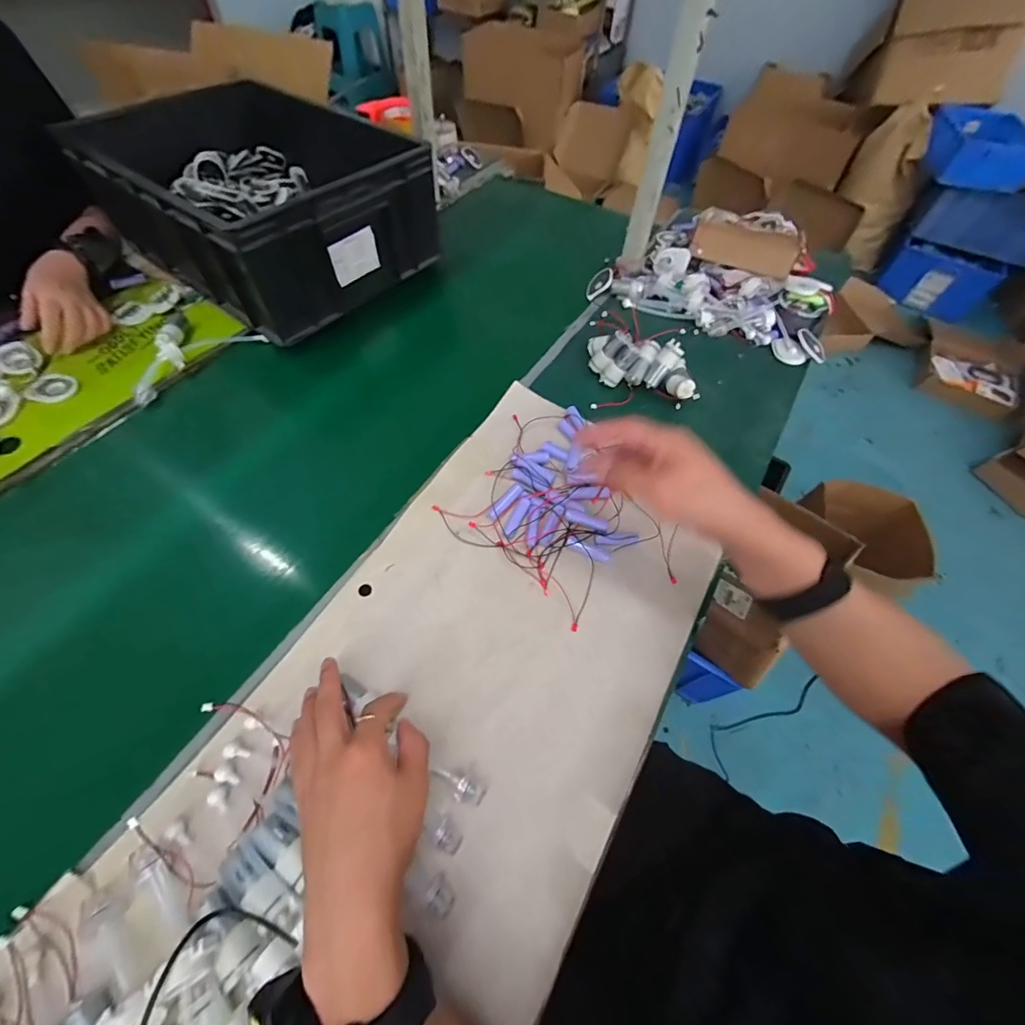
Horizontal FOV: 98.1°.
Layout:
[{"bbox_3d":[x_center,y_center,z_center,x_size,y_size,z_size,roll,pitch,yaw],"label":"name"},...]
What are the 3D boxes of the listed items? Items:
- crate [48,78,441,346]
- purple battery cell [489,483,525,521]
[{"bbox_3d":[-0.402,-0.517,0.718,0.482,0.166,0.357,36,62,17],"label":"crate"},{"bbox_3d":[-0.005,-0.014,0.512,0.014,0.016,0.058,35,64,19],"label":"purple battery cell"}]

